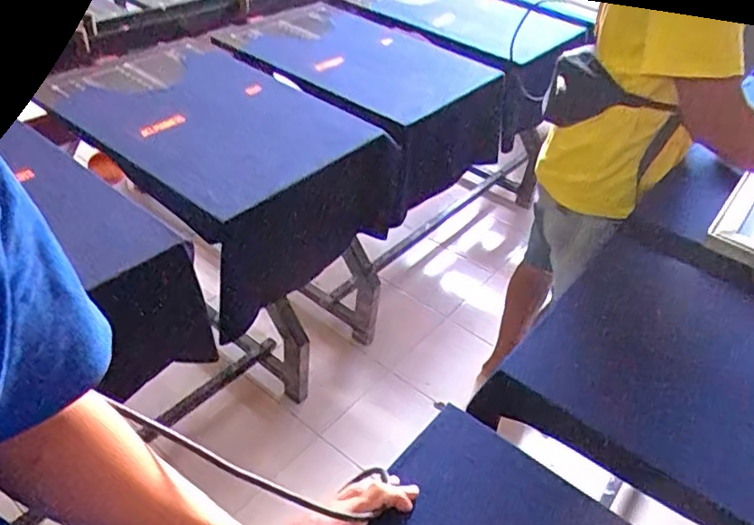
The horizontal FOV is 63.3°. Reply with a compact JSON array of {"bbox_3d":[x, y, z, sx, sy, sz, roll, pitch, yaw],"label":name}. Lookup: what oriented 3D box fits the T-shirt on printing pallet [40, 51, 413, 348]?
[{"bbox_3d":[-0.320,-0.207,1.305,0.614,0.242,0.425,35,48,30],"label":"T-shirt on printing pallet"}]

